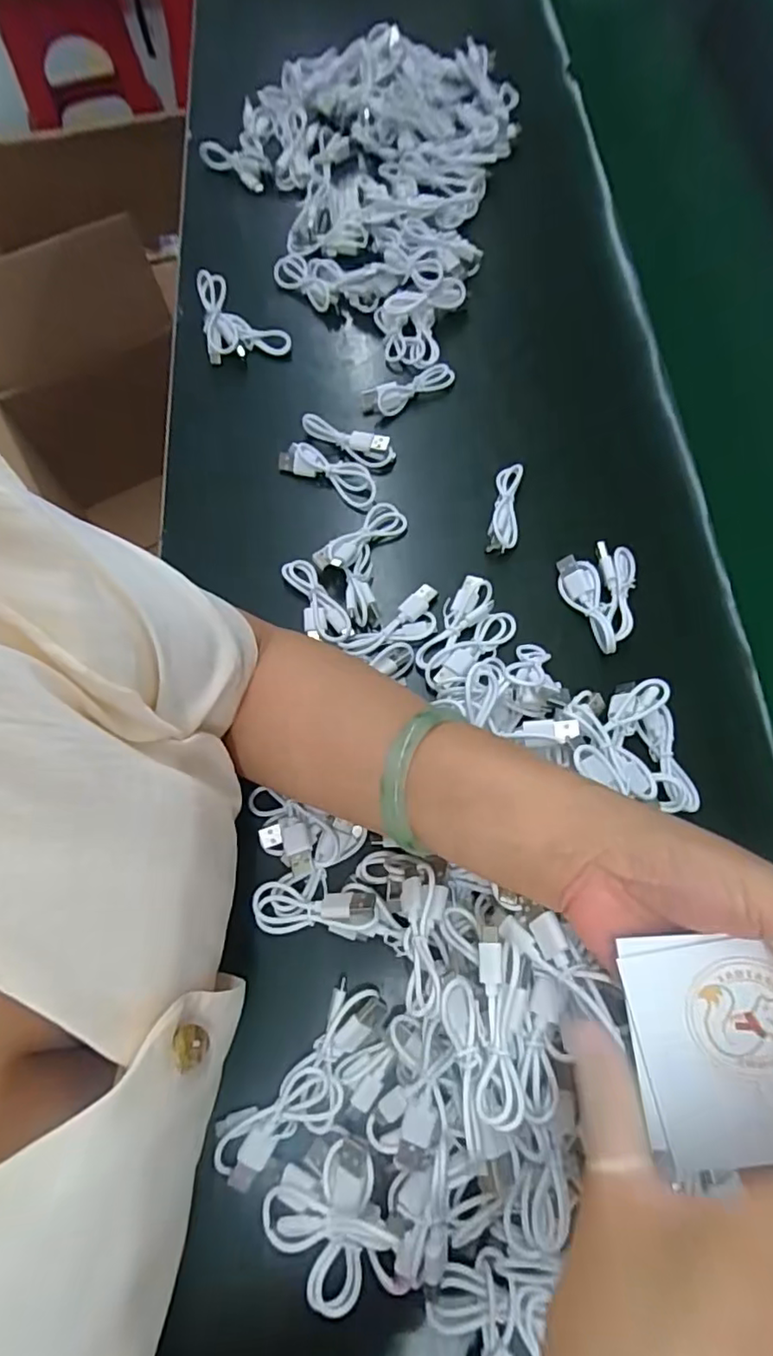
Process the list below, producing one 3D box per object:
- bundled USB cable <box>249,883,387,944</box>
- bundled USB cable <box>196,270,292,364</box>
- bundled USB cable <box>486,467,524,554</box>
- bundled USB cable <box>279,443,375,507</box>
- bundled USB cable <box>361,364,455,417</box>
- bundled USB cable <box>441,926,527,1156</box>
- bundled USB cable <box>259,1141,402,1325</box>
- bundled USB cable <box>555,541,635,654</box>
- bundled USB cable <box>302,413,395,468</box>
[{"bbox_3d":[-0.038,0.129,0.330,0.072,0.020,0.025,6,71,4],"label":"bundled USB cable"},{"bbox_3d":[-0.115,-0.290,0.484,0.065,0.039,0.055,-10,70,-2],"label":"bundled USB cable"},{"bbox_3d":[0.084,-0.121,0.426,0.020,0.014,0.069,7,71,4],"label":"bundled USB cable"},{"bbox_3d":[-0.041,-0.150,0.440,0.076,0.010,0.022,26,73,11],"label":"bundled USB cable"},{"bbox_3d":[0.017,-0.224,0.464,0.074,0.019,0.017,-30,72,-9],"label":"bundled USB cable"},{"bbox_3d":[0.042,0.150,0.254,0.034,0.013,0.080,-5,70,0],"label":"bundled USB cable"},{"bbox_3d":[-0.024,0.255,0.276,0.057,0.026,0.058,-1,70,2],"label":"bundled USB cable"},{"bbox_3d":[0.139,-0.056,0.401,0.050,0.015,0.074,12,71,6],"label":"bundled USB cable"},{"bbox_3d":[-0.030,-0.177,0.450,0.072,0.016,0.019,21,72,9],"label":"bundled USB cable"}]

